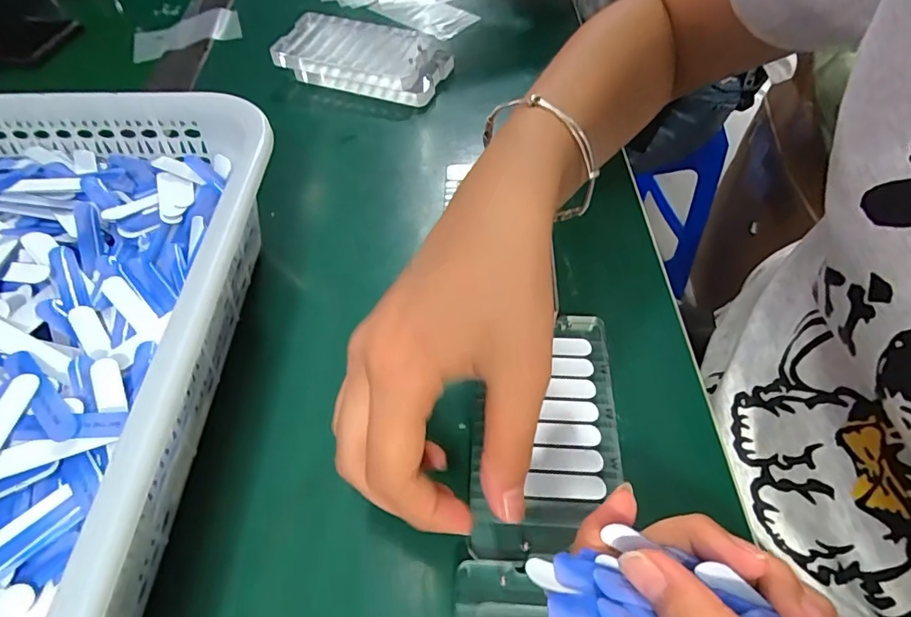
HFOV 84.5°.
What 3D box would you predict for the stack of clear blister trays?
[{"bbox_3d":[-0.075,-0.222,0.435,0.135,0.034,0.080,13,56,11],"label":"stack of clear blister trays"}]

